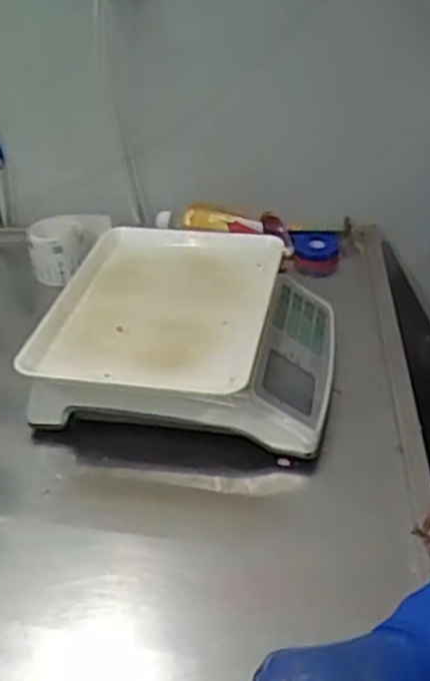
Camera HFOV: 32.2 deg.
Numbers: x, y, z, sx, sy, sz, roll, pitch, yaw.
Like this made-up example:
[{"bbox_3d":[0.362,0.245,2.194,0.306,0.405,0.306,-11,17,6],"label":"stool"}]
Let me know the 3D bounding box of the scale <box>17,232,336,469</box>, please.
[{"bbox_3d":[-0.019,-0.011,0.755,0.264,0.090,0.263,3,36,8],"label":"scale"}]

